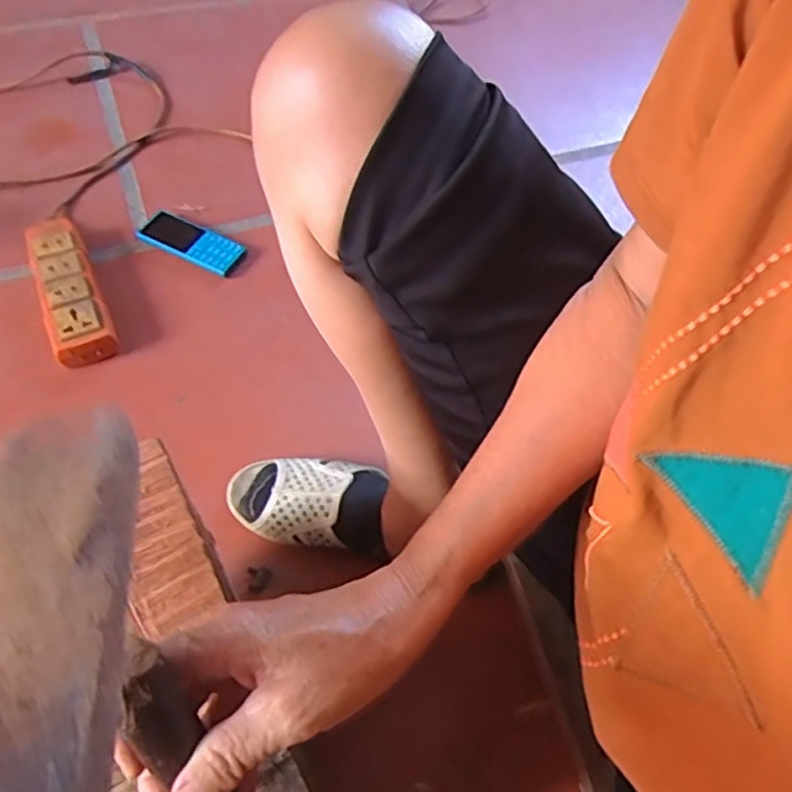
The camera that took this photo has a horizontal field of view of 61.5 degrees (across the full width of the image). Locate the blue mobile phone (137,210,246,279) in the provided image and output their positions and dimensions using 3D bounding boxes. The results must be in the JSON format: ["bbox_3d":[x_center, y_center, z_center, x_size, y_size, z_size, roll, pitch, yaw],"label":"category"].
[{"bbox_3d":[-0.248,-0.187,0.807,0.128,0.010,0.051,23,57,12],"label":"blue mobile phone"}]

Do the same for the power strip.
[{"bbox_3d":[-0.365,-0.123,0.738,0.058,0.034,0.202,-20,59,-17],"label":"power strip"}]

